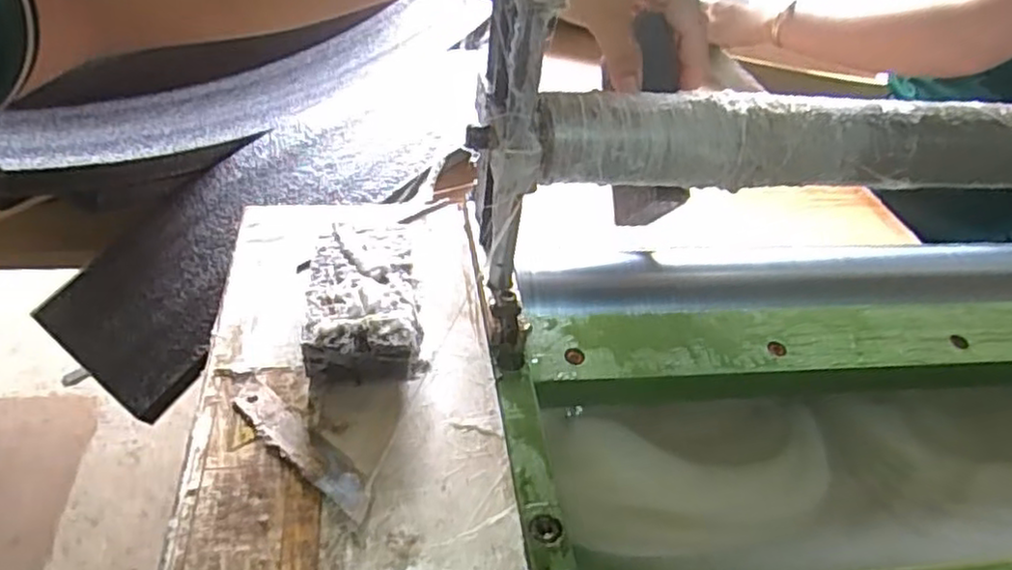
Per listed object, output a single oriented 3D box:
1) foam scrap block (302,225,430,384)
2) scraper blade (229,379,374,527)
[{"bbox_3d":[-0.077,0.009,0.379,0.058,0.035,0.101,-4,41,-13],"label":"foam scrap block"},{"bbox_3d":[-0.096,0.072,0.324,0.101,0.006,0.019,31,44,29],"label":"scraper blade"}]

